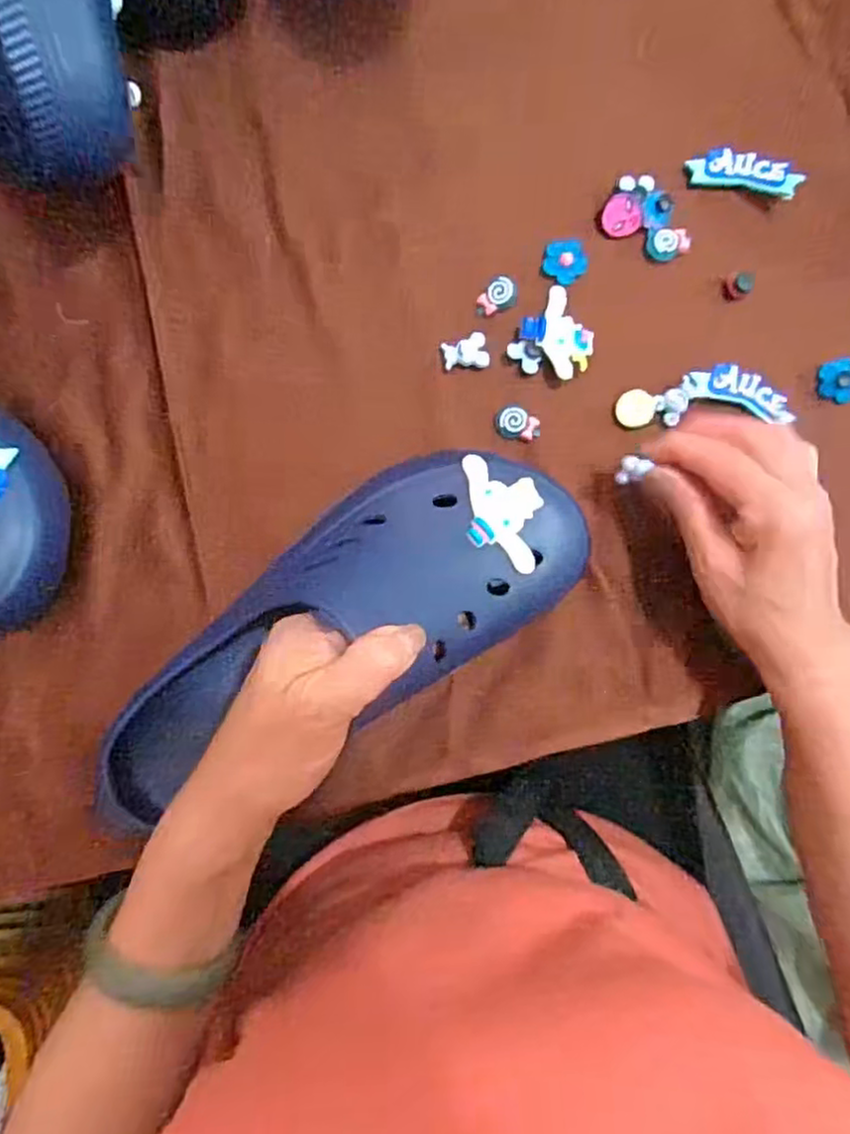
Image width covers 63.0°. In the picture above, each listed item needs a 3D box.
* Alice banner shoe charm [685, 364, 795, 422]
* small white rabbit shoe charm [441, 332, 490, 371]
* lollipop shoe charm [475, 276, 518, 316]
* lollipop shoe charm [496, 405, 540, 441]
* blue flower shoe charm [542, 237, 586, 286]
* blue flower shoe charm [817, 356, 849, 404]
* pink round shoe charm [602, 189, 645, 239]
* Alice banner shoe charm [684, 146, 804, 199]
[{"bbox_3d":[0.180,-0.101,0.398,0.065,0.007,0.023,16,84,0],"label":"Alice banner shoe charm"},{"bbox_3d":[0.023,-0.121,0.391,0.025,0.004,0.019,-11,84,-3],"label":"small white rabbit shoe charm"},{"bbox_3d":[0.041,-0.153,0.395,0.018,0.007,0.026,40,84,3],"label":"lollipop shoe charm"},{"bbox_3d":[0.052,-0.080,0.388,0.025,0.005,0.019,36,84,3],"label":"lollipop shoe charm"},{"bbox_3d":[0.081,-0.177,0.398,0.024,0.004,0.025,0,84,-1],"label":"blue flower shoe charm"},{"bbox_3d":[0.236,-0.106,0.395,0.024,0.012,0.026,0,84,-1],"label":"blue flower shoe charm"},{"bbox_3d":[0.114,-0.203,0.400,0.023,0.007,0.024,0,84,-1],"label":"pink round shoe charm"},{"bbox_3d":[0.185,-0.229,0.402,0.061,0.004,0.022,13,95,9],"label":"Alice banner shoe charm"}]

